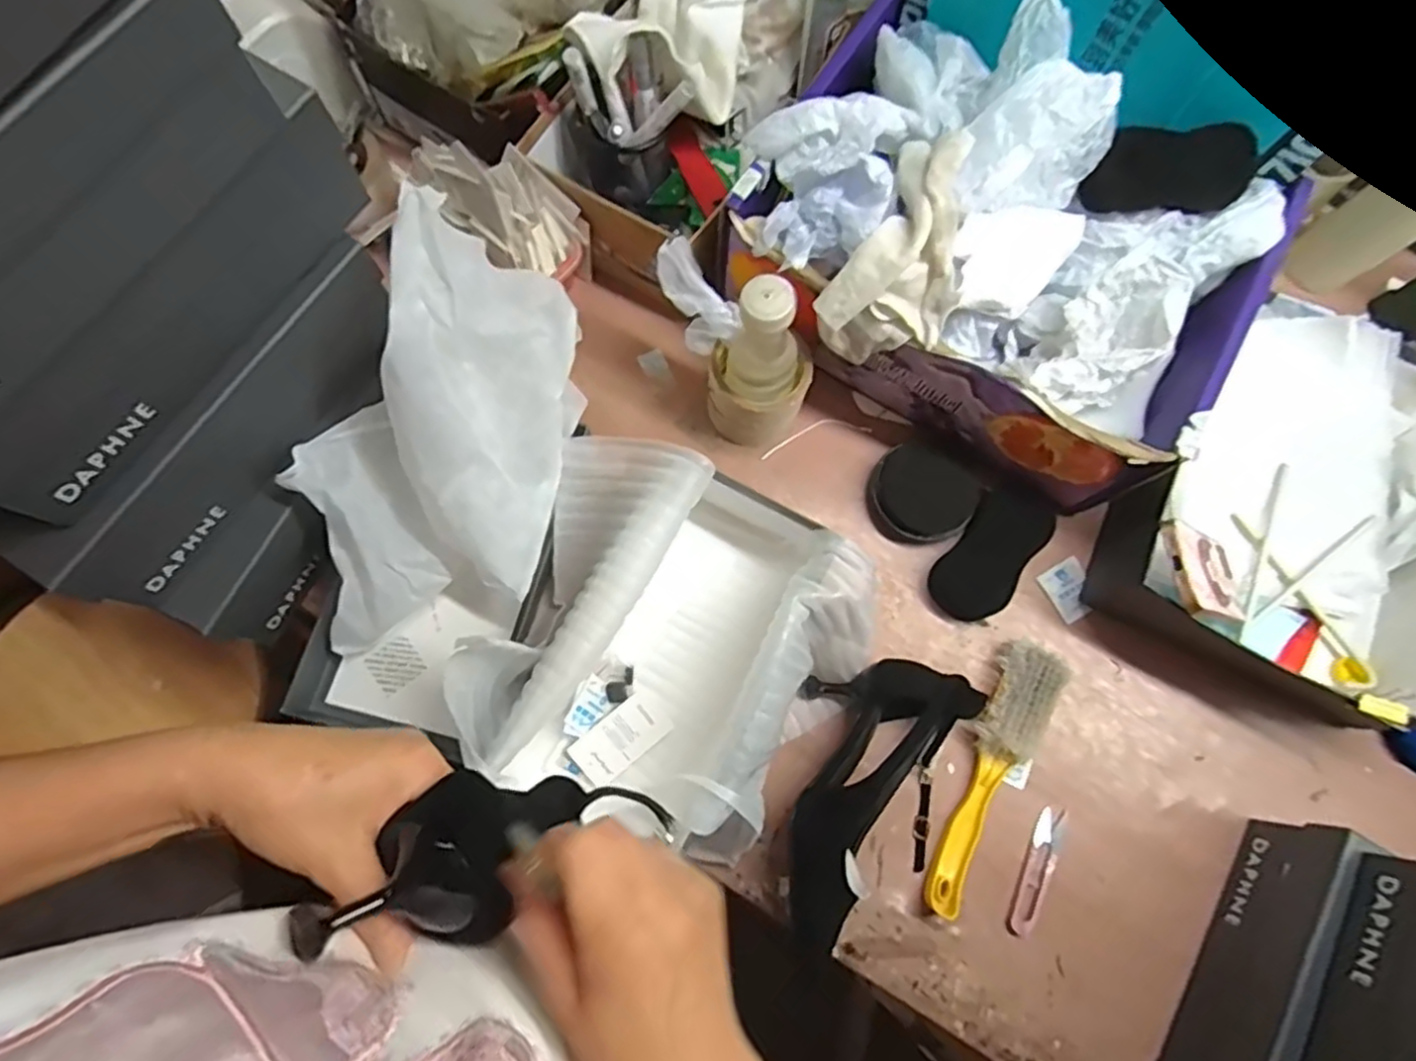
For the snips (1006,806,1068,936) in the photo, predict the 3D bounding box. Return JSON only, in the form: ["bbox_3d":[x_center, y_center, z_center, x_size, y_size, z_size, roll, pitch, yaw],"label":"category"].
[{"bbox_3d":[0.270,0.278,0.574,0.022,0.005,0.101,25,76,5],"label":"snips"}]

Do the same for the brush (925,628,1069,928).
[{"bbox_3d":[0.231,0.199,0.579,0.048,0.032,0.227,29,76,6],"label":"brush"}]

